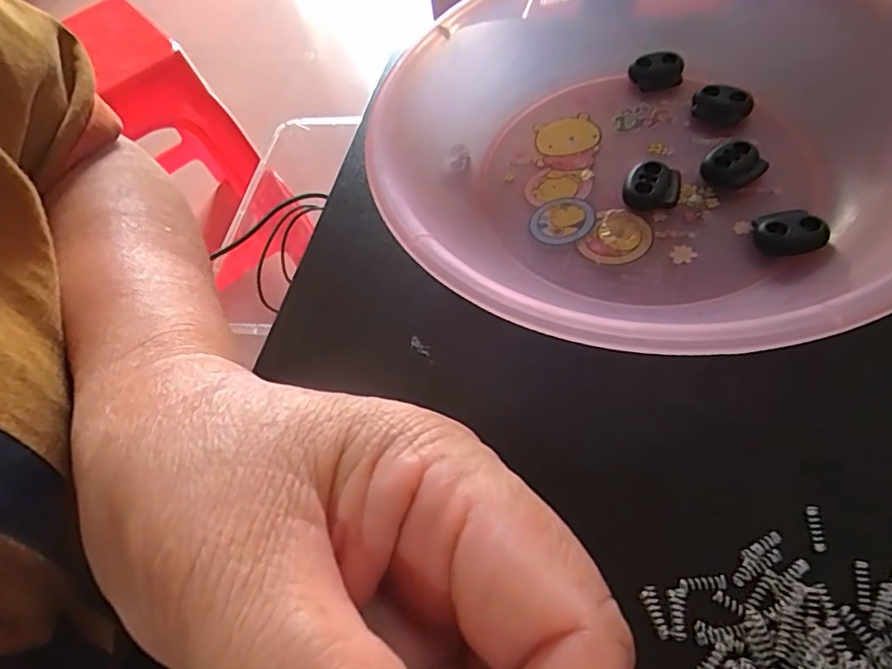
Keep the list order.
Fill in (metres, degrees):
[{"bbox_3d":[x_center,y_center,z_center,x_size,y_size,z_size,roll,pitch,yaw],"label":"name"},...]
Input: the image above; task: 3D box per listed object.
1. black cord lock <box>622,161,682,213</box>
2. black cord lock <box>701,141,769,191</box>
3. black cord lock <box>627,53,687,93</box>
[{"bbox_3d":[0.074,-0.053,0.210,0.019,0.008,0.019,-2,56,3],"label":"black cord lock"},{"bbox_3d":[0.103,-0.061,0.210,0.019,0.006,0.017,-29,57,-9],"label":"black cord lock"},{"bbox_3d":[0.088,-0.109,0.245,0.021,0.010,0.015,6,59,14],"label":"black cord lock"}]

